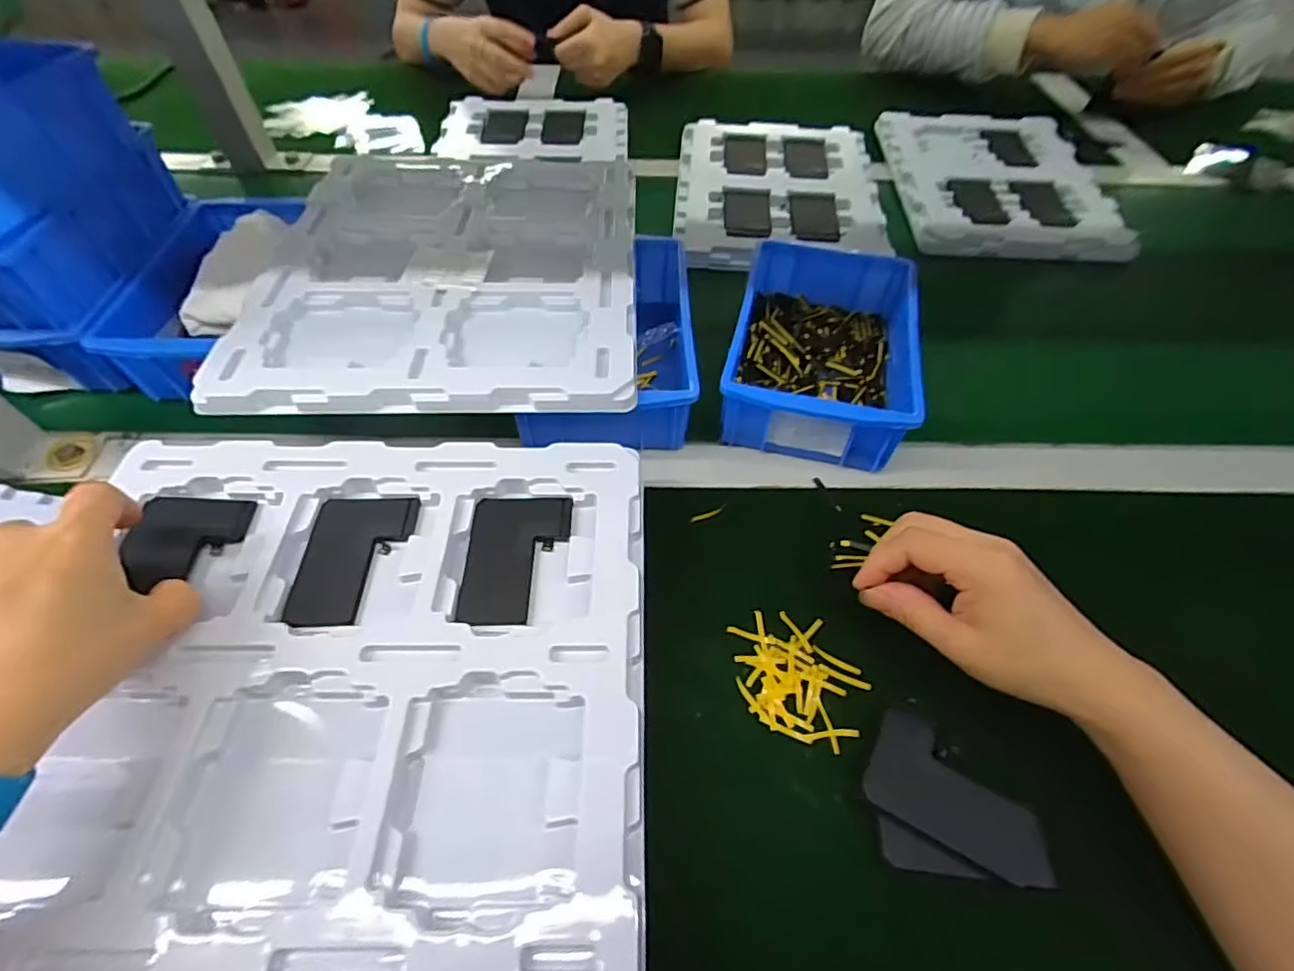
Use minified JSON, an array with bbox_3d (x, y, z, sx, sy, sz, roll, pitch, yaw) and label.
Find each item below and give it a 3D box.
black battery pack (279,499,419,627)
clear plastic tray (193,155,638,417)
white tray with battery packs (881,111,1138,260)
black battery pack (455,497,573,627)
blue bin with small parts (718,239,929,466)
[{"bbox_3d":[-0.166,0.041,0.335,0.056,0.009,0.082,-1,54,-2],"label":"black battery pack"},{"bbox_3d":[-0.149,-0.185,0.477,0.274,0.030,0.336,0,54,-1],"label":"clear plastic tray"},{"bbox_3d":[0.421,-0.372,0.716,0.241,0.034,0.308,3,54,1],"label":"white tray with battery packs"},{"bbox_3d":[-0.074,0.041,0.337,0.057,0.007,0.082,0,54,-1],"label":"black battery pack"},{"bbox_3d":[0.140,-0.112,0.480,0.132,0.064,0.205,12,53,8],"label":"blue bin with small parts"}]

